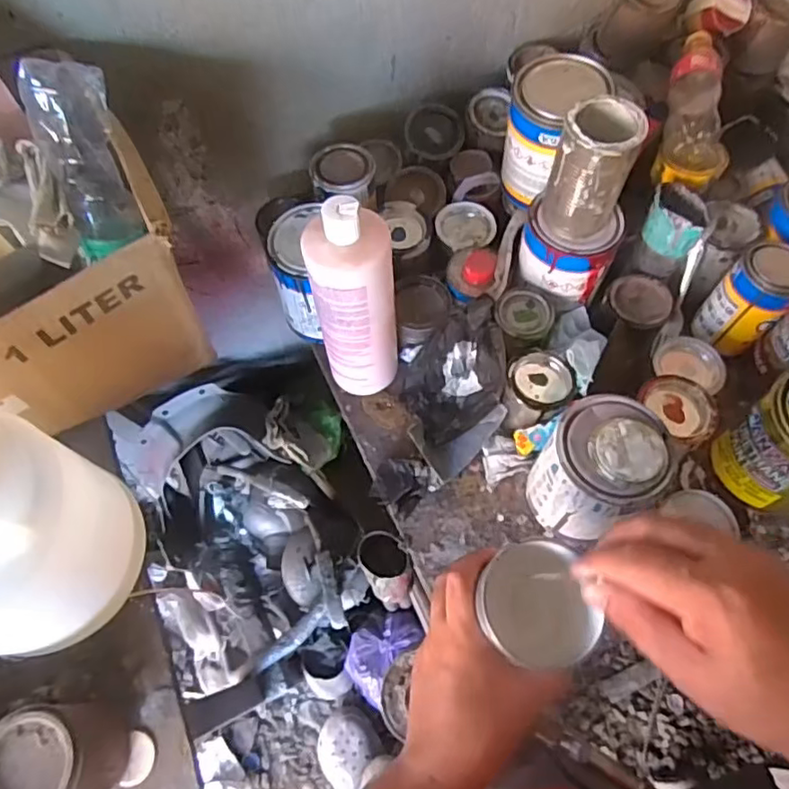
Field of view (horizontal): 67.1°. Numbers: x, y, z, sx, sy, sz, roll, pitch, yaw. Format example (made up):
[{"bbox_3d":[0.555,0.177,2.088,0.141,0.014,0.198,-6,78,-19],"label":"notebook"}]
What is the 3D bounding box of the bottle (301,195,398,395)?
[{"bbox_3d":[-0.037,-0.084,0.584,0.078,0.231,0.076,0,66,-1],"label":"bottle"}]

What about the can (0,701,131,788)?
[{"bbox_3d":[-0.247,0.261,0.423,0.090,0.078,0.071,-7,66,-4],"label":"can"}]

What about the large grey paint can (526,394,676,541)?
[{"bbox_3d":[0.191,0.072,0.571,0.101,0.136,0.101,0,66,-1],"label":"large grey paint can"}]

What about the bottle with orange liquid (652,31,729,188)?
[{"bbox_3d":[0.353,-0.342,0.681,0.073,0.060,0.216,15,67,6],"label":"bottle with orange liquid"}]

